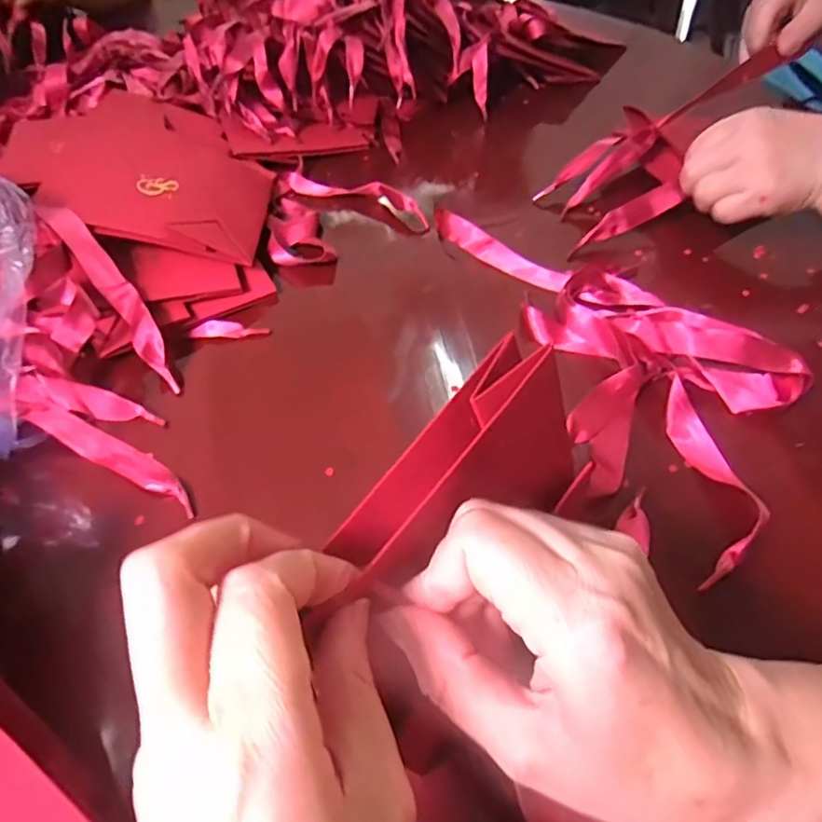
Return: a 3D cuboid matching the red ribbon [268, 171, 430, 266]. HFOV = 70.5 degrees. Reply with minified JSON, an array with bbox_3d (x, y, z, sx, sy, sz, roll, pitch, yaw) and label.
[{"bbox_3d":[-0.079,-0.186,0.533,0.133,0.022,0.136,-27,54,-16],"label":"red ribbon"}]

